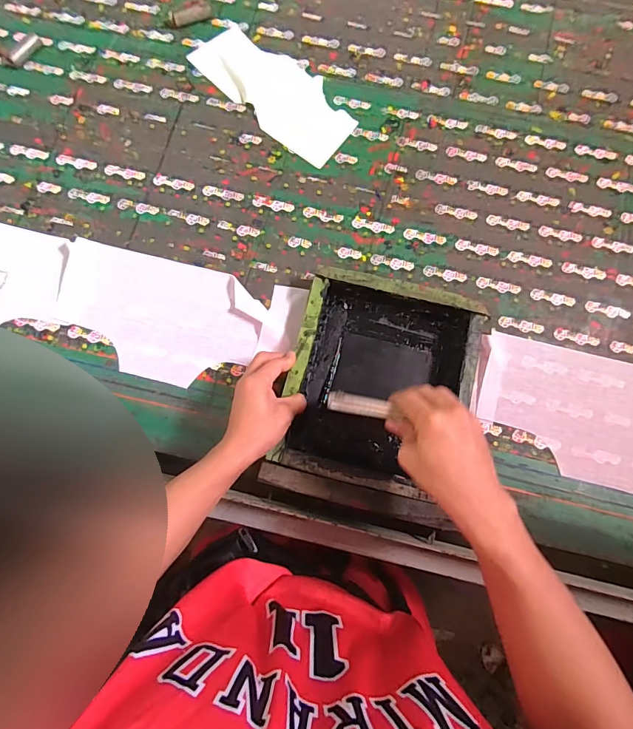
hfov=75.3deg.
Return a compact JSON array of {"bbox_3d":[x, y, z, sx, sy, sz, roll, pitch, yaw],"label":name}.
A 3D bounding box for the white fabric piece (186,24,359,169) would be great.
[{"bbox_3d":[-0.068,-0.431,0.644,0.285,0.007,0.121,40,80,10],"label":"white fabric piece"}]

